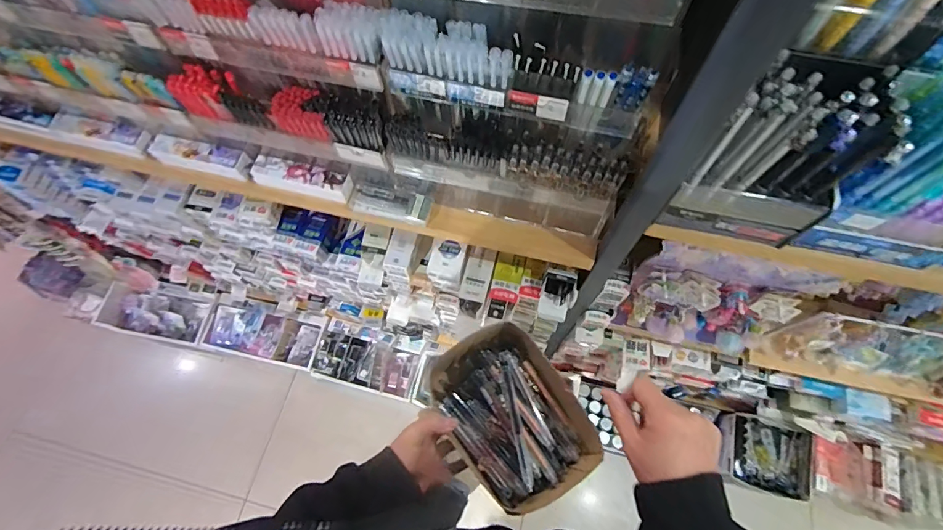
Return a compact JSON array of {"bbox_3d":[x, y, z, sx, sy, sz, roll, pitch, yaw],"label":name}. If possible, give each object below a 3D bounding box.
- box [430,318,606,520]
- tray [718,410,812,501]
[{"bbox_3d":[0.045,0.171,0.524,0.137,0.063,0.200,-31,70,-11],"label":"box"},{"bbox_3d":[0.786,0.506,1.183,0.221,0.060,0.173,13,68,7],"label":"tray"}]

